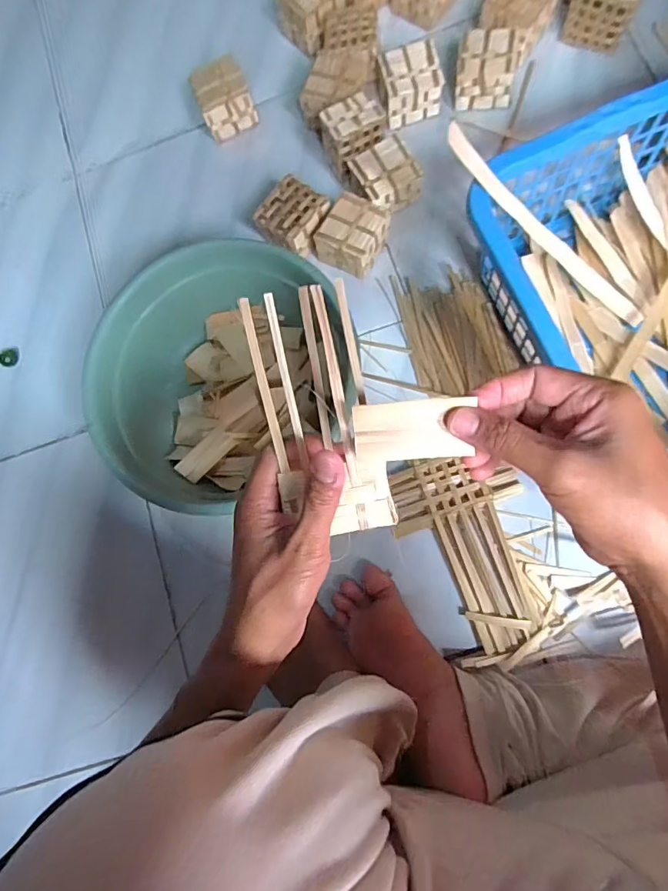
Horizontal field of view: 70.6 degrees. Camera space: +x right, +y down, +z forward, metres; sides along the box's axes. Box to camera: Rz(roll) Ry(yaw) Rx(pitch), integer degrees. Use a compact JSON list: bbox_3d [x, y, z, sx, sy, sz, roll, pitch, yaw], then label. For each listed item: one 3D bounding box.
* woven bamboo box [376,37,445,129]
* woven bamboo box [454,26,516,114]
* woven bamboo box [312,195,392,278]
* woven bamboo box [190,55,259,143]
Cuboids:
[{"bbox_3d":[0.099,-0.475,0.621,0.075,0.055,0.072,-15,78,4],"label":"woven bamboo box"},{"bbox_3d":[0.193,-0.482,0.611,0.070,0.063,0.063,2,80,8],"label":"woven bamboo box"},{"bbox_3d":[0.025,-0.264,0.595,0.074,0.053,0.072,33,85,12],"label":"woven bamboo box"},{"bbox_3d":[-0.152,-0.475,0.653,0.068,0.064,0.061,-30,77,1],"label":"woven bamboo box"}]

